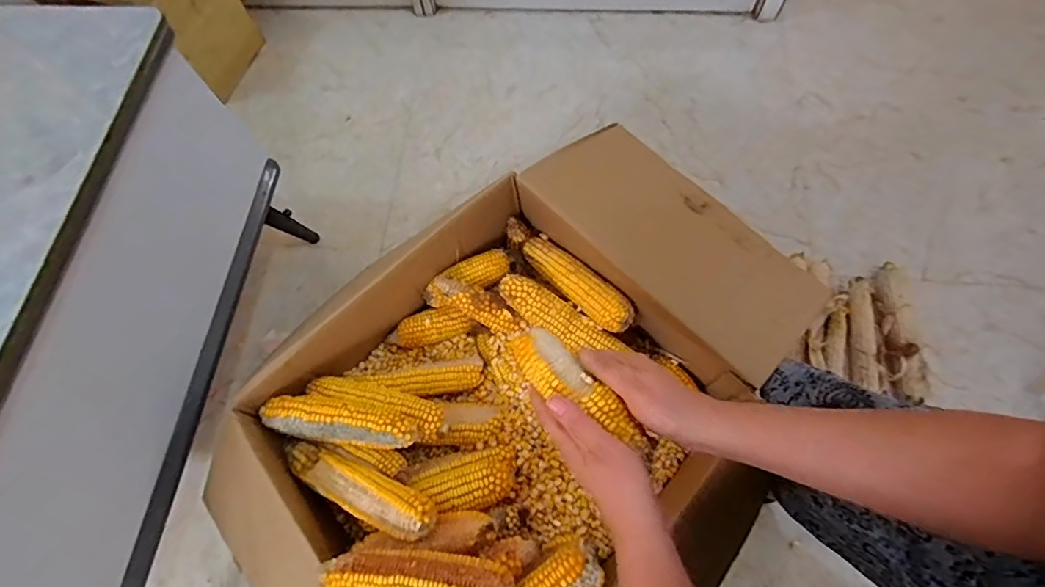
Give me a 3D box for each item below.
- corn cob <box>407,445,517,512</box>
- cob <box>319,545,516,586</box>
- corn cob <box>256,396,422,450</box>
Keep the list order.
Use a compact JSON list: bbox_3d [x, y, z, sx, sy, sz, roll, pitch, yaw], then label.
[{"bbox_3d":[-0.068,0.221,0.597,0.122,0.059,0.063,-10,70,-2],"label":"corn cob"},{"bbox_3d":[-0.101,0.277,0.480,0.186,0.039,0.057,7,69,6],"label":"cob"},{"bbox_3d":[-0.216,0.149,0.590,0.192,0.041,0.050,6,69,5],"label":"corn cob"}]

